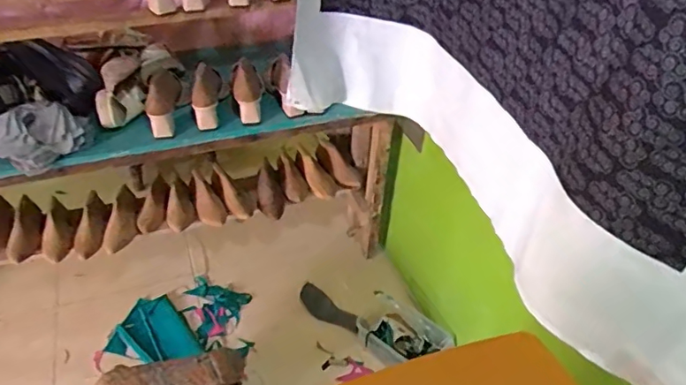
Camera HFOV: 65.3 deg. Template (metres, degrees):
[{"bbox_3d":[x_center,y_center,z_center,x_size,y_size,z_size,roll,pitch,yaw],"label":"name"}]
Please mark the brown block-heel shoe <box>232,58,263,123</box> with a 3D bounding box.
[{"bbox_3d":[-0.237,-0.252,1.333,0.069,0.086,0.177,-5,57,-9],"label":"brown block-heel shoe"}]

